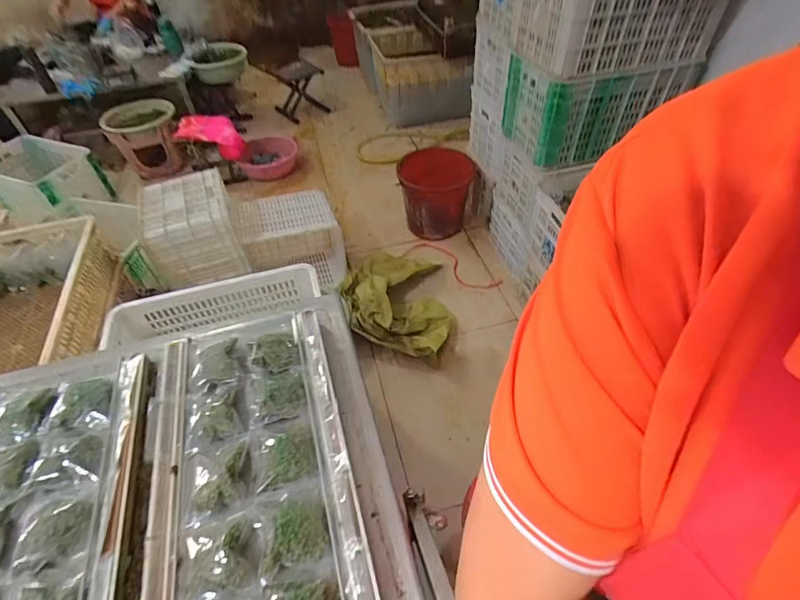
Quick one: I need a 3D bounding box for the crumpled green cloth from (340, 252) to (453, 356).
[{"bbox_3d":[-0.021,-0.053,1.765,0.409,0.175,0.640,-3,48,0],"label":"crumpled green cloth"}]

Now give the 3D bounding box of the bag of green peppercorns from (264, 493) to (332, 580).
[{"bbox_3d":[-0.125,0.271,0.502,0.073,0.021,0.075,-12,49,-8],"label":"bag of green peppercorns"}]

